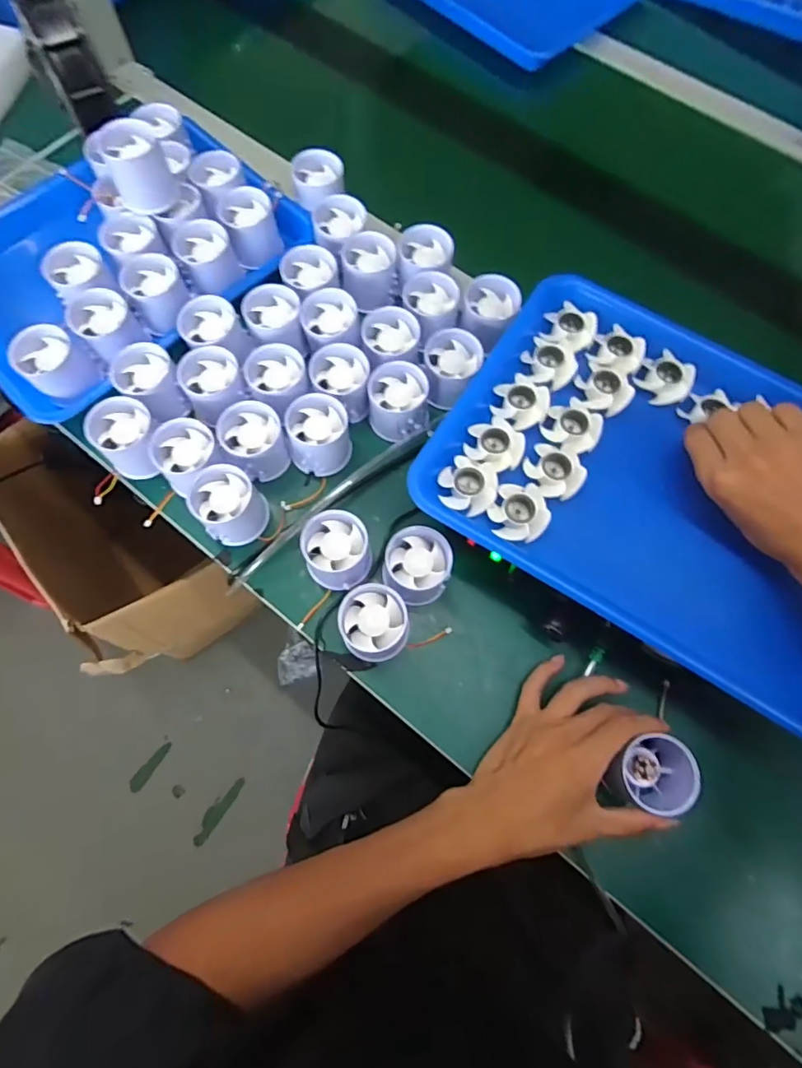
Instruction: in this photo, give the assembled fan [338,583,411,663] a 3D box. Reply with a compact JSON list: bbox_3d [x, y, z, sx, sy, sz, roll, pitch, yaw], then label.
[{"bbox_3d":[-0.021,0.072,0.409,0.051,0.045,0.055,1,72,-2],"label":"assembled fan"}]

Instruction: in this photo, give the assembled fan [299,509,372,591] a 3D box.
[{"bbox_3d":[-0.052,0.014,0.424,0.052,0.045,0.056,1,72,-2],"label":"assembled fan"}]

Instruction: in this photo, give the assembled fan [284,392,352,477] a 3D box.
[{"bbox_3d":[-0.072,-0.087,0.453,0.053,0.049,0.057,1,72,-2],"label":"assembled fan"}]

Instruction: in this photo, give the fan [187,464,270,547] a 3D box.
[{"bbox_3d":[-0.145,-0.024,0.435,0.053,0.046,0.057,1,72,-2],"label":"fan"}]

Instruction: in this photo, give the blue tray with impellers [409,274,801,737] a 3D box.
[{"bbox_3d":[0.206,-0.044,0.403,0.333,0.053,0.263,32,74,8],"label":"blue tray with impellers"}]

